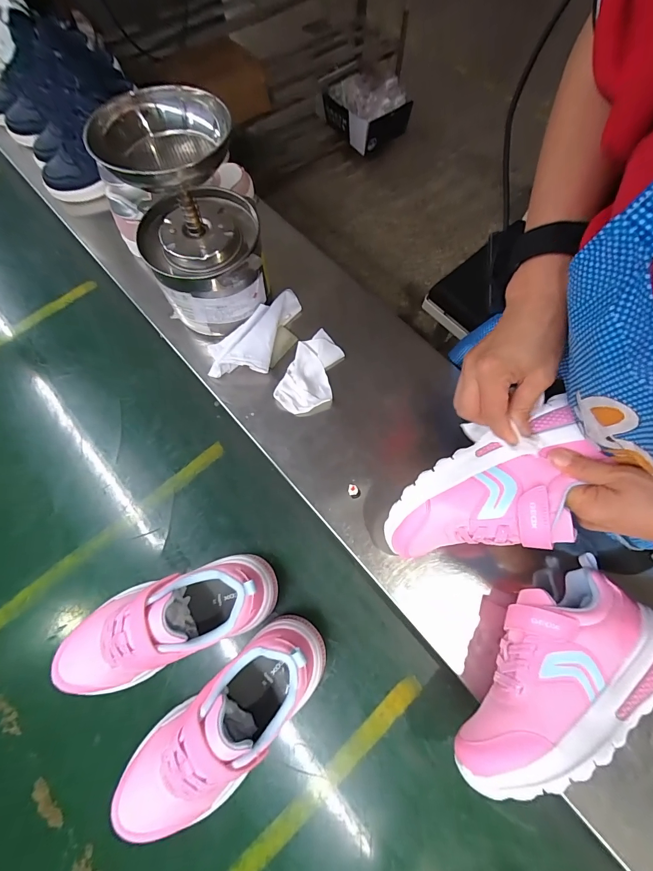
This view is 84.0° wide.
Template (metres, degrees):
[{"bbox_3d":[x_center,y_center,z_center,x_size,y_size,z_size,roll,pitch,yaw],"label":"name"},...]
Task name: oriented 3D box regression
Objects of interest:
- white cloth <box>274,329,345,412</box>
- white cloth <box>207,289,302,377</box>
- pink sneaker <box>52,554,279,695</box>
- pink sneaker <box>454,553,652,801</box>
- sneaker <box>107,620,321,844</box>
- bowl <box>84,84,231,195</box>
[{"bbox_3d":[-0.018,-0.083,0.474,0.063,0.015,0.120,17,70,7],"label":"white cloth"},{"bbox_3d":[-0.100,-0.142,0.485,0.089,0.035,0.157,21,71,8],"label":"white cloth"},{"bbox_3d":[-0.159,0.182,0.362,0.215,0.099,0.081,-18,70,-7],"label":"pink sneaker"},{"bbox_3d":[0.196,0.201,0.315,0.216,0.067,0.100,-28,72,-10],"label":"pink sneaker"},{"bbox_3d":[-0.094,0.265,0.331,0.211,0.103,0.070,-39,74,-13],"label":"sneaker"},{"bbox_3d":[-0.146,-0.263,0.339,0.105,0.064,0.120,1,69,1],"label":"bowl"}]

